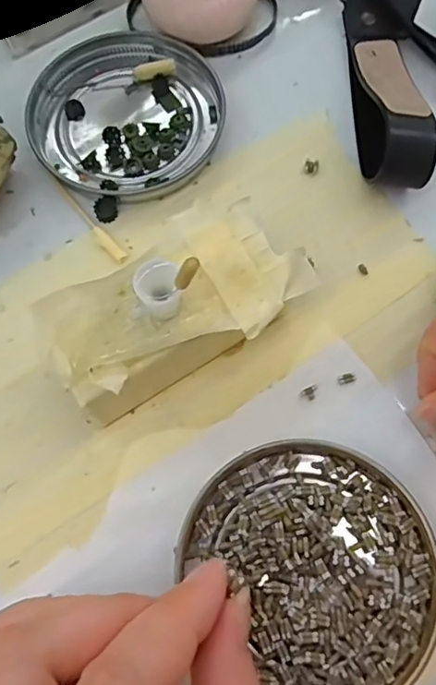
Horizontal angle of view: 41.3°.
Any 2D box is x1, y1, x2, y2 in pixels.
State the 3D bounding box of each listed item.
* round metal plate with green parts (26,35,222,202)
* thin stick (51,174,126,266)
[{"bbox_3d":[-0.039,-0.097,0.241,0.082,0.008,0.075,0,72,1],"label":"round metal plate with green parts"},{"bbox_3d":[-0.052,-0.049,0.227,0.005,0.004,0.049,-40,76,-11],"label":"thin stick"}]

